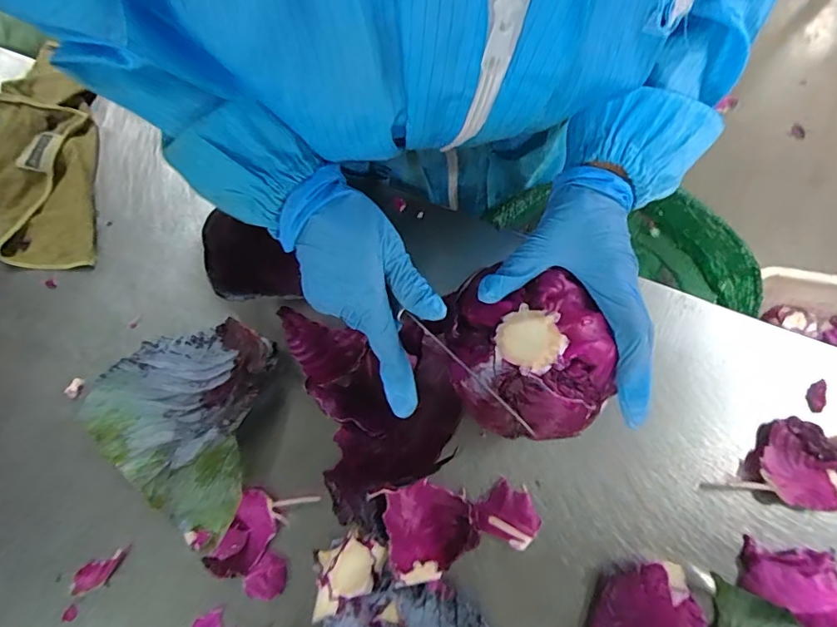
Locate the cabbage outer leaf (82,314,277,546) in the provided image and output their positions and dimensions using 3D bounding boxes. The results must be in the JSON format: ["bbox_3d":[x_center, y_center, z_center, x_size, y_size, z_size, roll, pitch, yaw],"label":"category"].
[{"bbox_3d":[-0.213,0.081,0.415,0.157,0.077,0.166,10,76,4],"label":"cabbage outer leaf"}]

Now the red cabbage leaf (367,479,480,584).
[{"bbox_3d":[0.008,0.177,0.412,0.072,0.029,0.071,-13,75,-2],"label":"red cabbage leaf"}]

